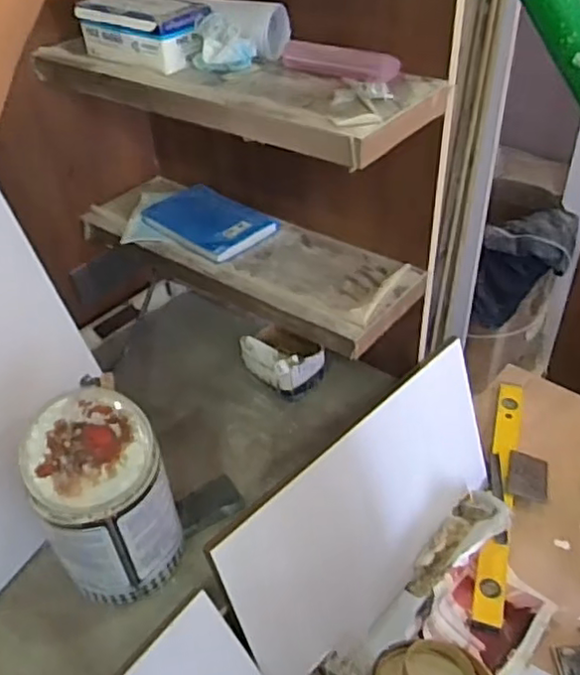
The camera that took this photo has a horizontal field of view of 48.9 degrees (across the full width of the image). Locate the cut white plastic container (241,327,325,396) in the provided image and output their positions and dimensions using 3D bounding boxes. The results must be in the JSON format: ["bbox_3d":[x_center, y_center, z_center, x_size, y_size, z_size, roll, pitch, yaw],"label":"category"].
[{"bbox_3d":[-0.016,0.035,1.158,0.112,0.085,0.134,-31,47,-28],"label":"cut white plastic container"}]

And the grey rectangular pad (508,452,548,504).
[{"bbox_3d":[0.480,0.275,1.285,0.077,0.021,0.113,10,42,16],"label":"grey rectangular pad"}]

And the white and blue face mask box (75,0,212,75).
[{"bbox_3d":[-0.212,-0.451,0.933,0.200,0.069,0.101,23,48,29],"label":"white and blue face mask box"}]

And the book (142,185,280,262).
[{"bbox_3d":[-0.147,-0.204,1.114,0.225,0.026,0.141,30,51,34],"label":"book"}]

